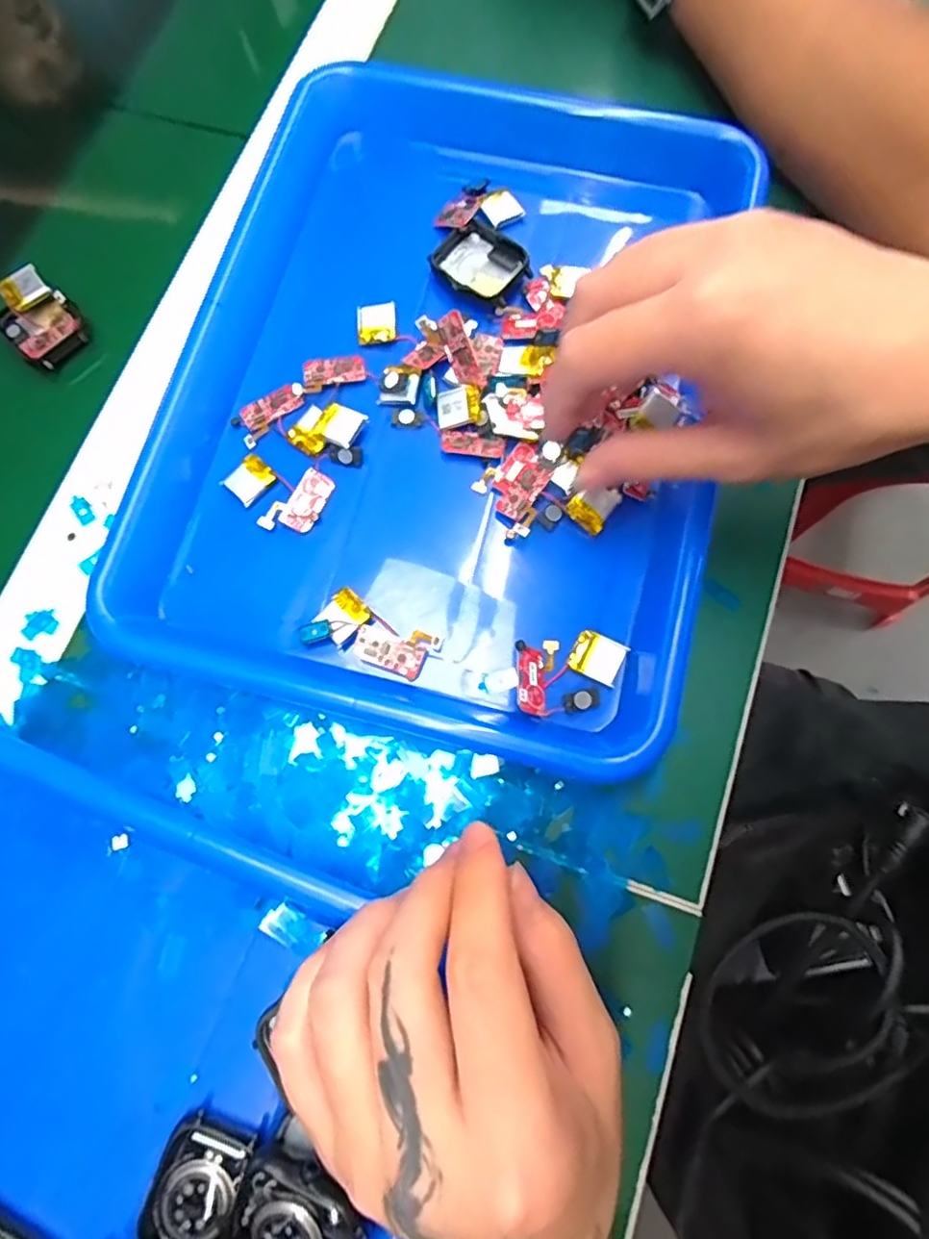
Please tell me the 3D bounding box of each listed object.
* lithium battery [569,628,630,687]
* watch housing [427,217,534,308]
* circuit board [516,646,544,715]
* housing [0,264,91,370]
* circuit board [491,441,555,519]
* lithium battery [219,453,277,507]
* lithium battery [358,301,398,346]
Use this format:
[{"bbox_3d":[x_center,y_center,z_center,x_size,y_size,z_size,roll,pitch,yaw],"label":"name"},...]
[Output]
[{"bbox_3d":[0.059,0.016,0.272,0.022,0.004,0.019,28,78,8],"label":"lithium battery"},{"bbox_3d":[0.008,-0.180,0.317,0.040,0.009,0.044,-43,79,-9],"label":"watch housing"},{"bbox_3d":[0.029,0.026,0.266,0.013,0.004,0.028,12,65,-19],"label":"circuit board"},{"bbox_3d":[-0.221,-0.156,0.323,0.036,0.014,0.048,-44,79,-9],"label":"housing"},{"bbox_3d":[0.026,-0.065,0.291,0.022,0.007,0.037,31,79,9],"label":"circuit board"},{"bbox_3d":[-0.102,-0.067,0.295,0.019,0.004,0.021,40,79,12],"label":"lithium battery"},{"bbox_3d":[-0.044,-0.150,0.313,0.020,0.004,0.019,-4,76,1],"label":"lithium battery"}]

